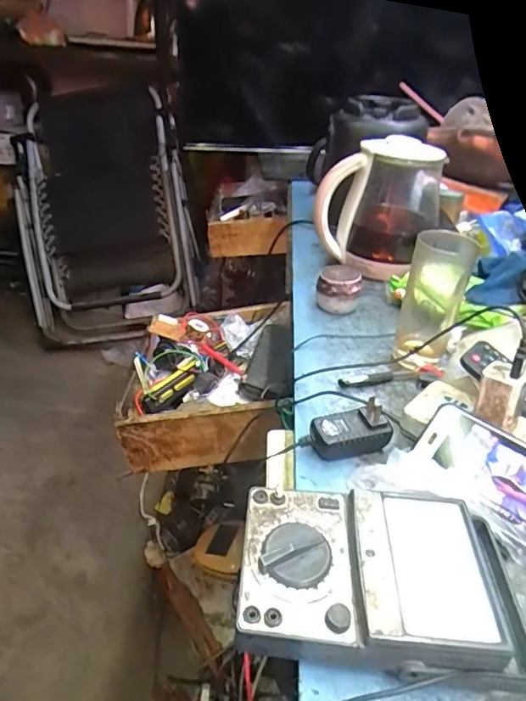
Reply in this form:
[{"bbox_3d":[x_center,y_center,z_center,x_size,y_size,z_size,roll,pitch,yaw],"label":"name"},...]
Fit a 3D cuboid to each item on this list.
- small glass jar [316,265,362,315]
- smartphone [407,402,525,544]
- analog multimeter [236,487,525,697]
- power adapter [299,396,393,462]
[{"bbox_3d":[0.105,-0.085,0.699,0.057,0.058,0.056,8,35,5],"label":"small glass jar"},{"bbox_3d":[0.201,0.106,0.410,0.151,0.008,0.078,29,71,32],"label":"smartphone"},{"bbox_3d":[0.081,0.159,0.347,0.188,0.050,0.114,4,33,0],"label":"analog multimeter"},{"bbox_3d":[0.077,0.077,0.470,0.082,0.040,0.042,-2,34,-9],"label":"power adapter"}]

